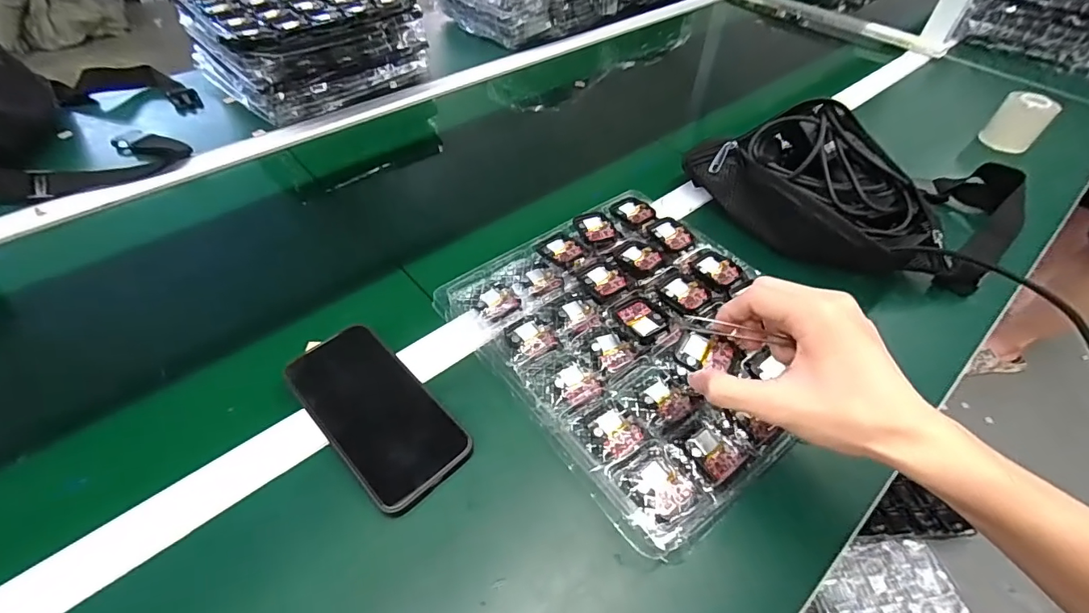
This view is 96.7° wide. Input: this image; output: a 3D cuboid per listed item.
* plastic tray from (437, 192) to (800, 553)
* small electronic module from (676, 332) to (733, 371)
[{"bbox_3d":[0.090,0.019,0.437,0.263,0.031,0.290,-28,55,-24],"label":"plastic tray"},{"bbox_3d":[0.118,0.035,0.357,0.036,0.006,0.032,23,52,14],"label":"small electronic module"}]

